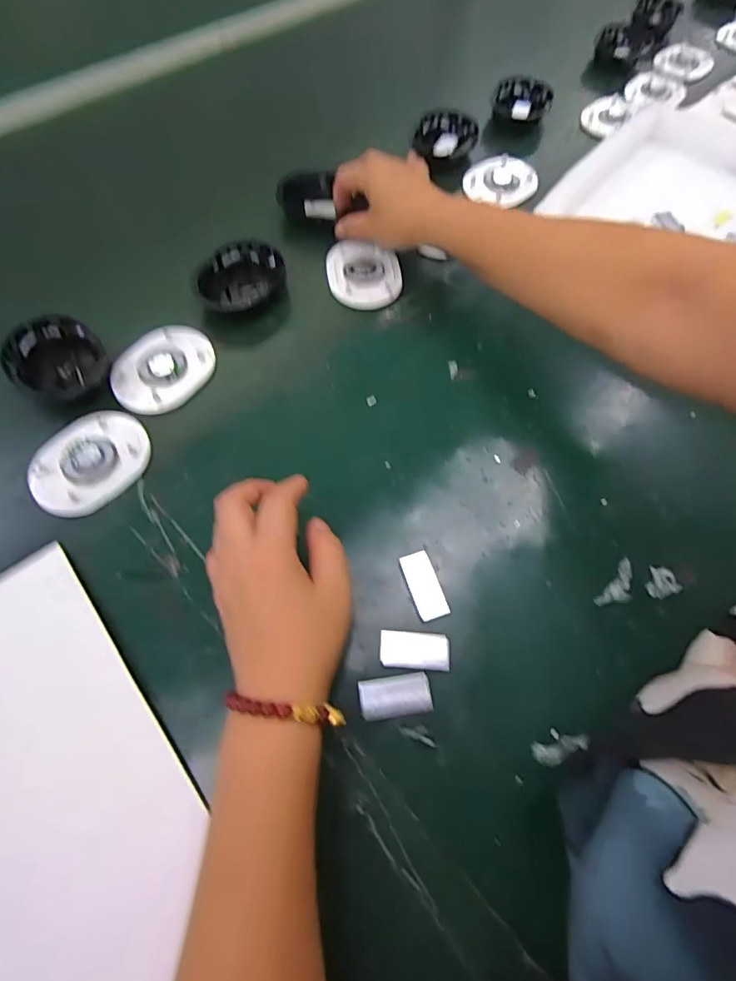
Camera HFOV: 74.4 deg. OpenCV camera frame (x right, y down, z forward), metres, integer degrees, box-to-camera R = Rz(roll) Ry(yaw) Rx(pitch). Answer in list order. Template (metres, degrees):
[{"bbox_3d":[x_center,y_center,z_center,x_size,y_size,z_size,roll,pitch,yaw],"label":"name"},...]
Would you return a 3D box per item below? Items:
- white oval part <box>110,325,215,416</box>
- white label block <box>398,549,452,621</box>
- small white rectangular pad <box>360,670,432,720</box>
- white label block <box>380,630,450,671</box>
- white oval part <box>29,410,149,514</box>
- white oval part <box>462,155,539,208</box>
[{"bbox_3d":[-0.178,-0.107,0.418,0.065,0.012,0.092,38,68,17],"label":"white oval part"},{"bbox_3d":[0.039,0.064,0.331,0.020,0.006,0.045,-19,65,-10],"label":"white label block"},{"bbox_3d":[0.017,0.127,0.299,0.043,0.005,0.023,-7,63,-4],"label":"small white rectangular pad"},{"bbox_3d":[0.030,0.103,0.312,0.044,0.004,0.023,4,63,1],"label":"white label block"},{"bbox_3d":[-0.214,-0.024,0.372,0.067,0.008,0.091,29,66,13],"label":"white oval part"},{"bbox_3d":[0.154,-0.355,0.556,0.081,0.019,0.065,-35,69,-17],"label":"white oval part"}]

